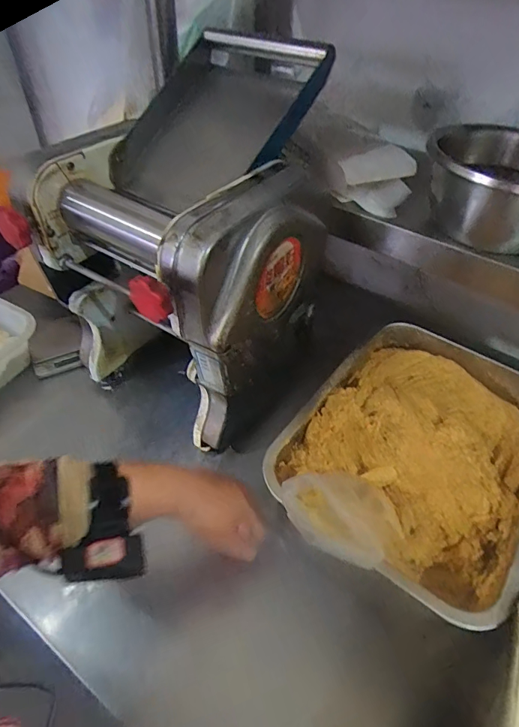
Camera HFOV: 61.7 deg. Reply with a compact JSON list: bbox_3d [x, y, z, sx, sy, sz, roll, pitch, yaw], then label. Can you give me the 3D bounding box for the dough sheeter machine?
[{"bbox_3d":[-0.057,-0.151,0.599,0.291,0.382,0.389,30,52,23],"label":"dough sheeter machine"}]

